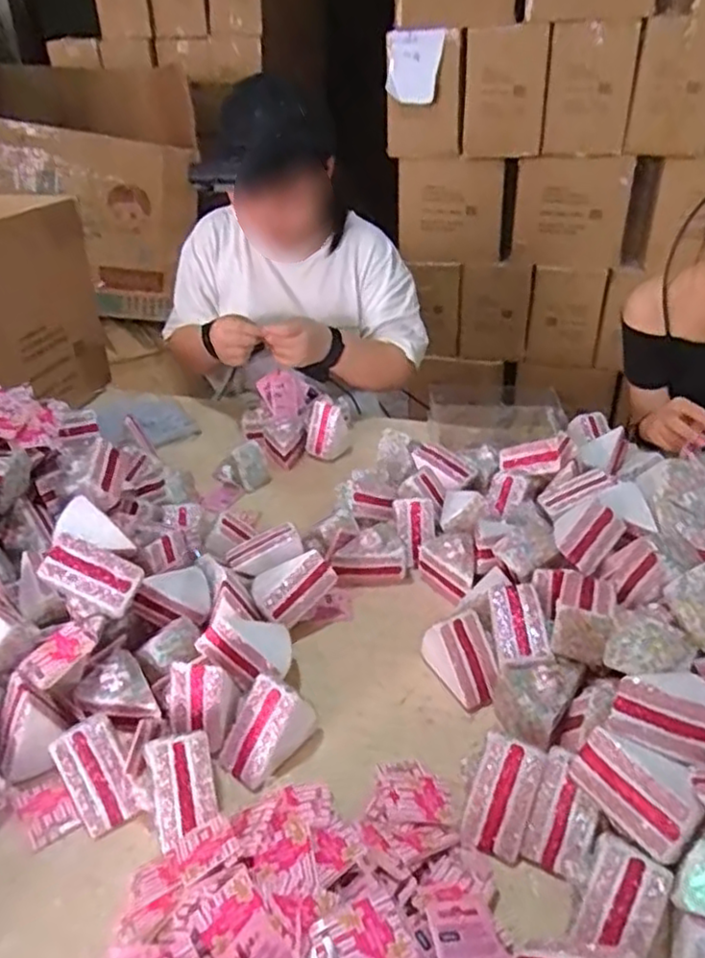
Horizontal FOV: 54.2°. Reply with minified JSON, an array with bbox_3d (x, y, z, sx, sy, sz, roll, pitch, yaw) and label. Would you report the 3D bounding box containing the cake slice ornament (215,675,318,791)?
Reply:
[{"bbox_3d":[-0.079,0.228,0.634,0.058,0.061,0.084,23,39,34],"label":"cake slice ornament"}]

